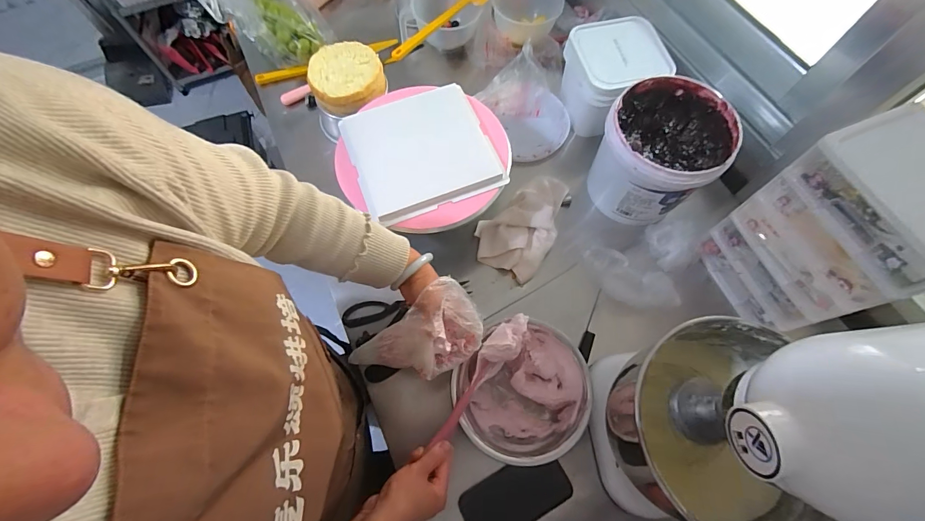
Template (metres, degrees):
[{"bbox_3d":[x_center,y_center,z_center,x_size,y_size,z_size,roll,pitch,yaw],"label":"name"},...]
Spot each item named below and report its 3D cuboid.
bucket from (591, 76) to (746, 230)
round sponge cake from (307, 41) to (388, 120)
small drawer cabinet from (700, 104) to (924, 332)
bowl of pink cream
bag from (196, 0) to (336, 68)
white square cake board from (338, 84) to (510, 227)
[{"bbox_3d":[0.340,-0.176,0.709,0.184,0.201,0.195,0,68,1],"label":"bucket"},{"bbox_3d":[-0.218,-0.343,0.747,0.140,0.049,0.142,0,68,1],"label":"round sponge cake"},{"bbox_3d":[0.527,-0.033,0.567,0.136,0.291,0.198,-22,69,-8],"label":"small drawer cabinet"},{"bbox_3d":[0.092,0.202,0.599,0.184,0.086,0.183,0,68,1],"label":"bowl of pink cream"},{"bbox_3d":[-0.445,-0.558,0.858,0.223,0.143,0.273,-31,70,-11],"label":"bag"},{"bbox_3d":[-0.072,-0.188,0.665,0.227,0.013,0.228,-21,69,-7],"label":"white square cake board"}]

